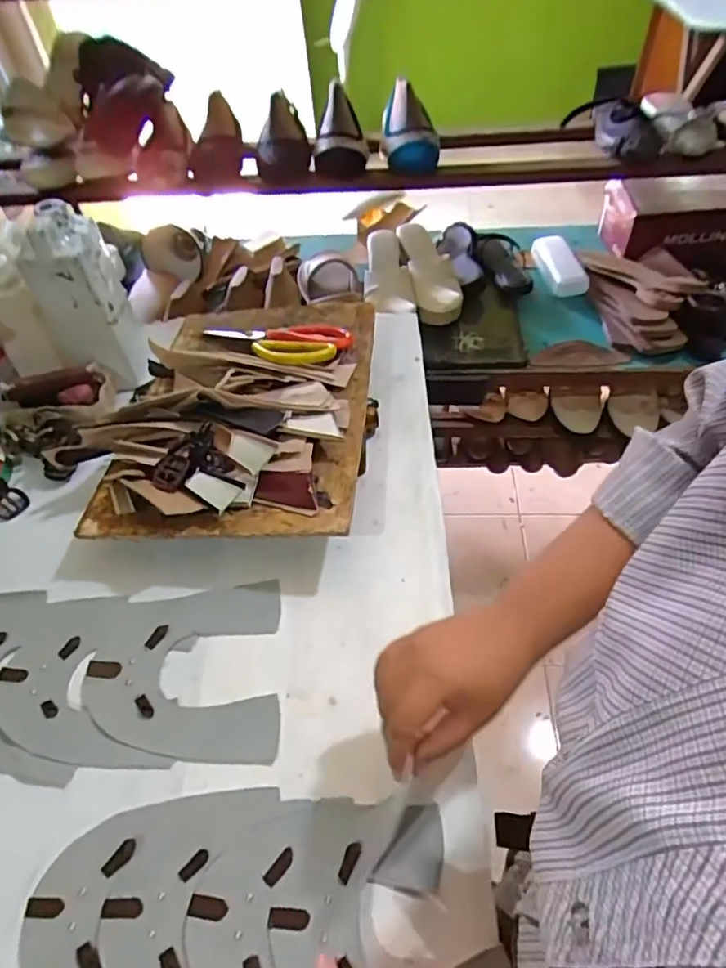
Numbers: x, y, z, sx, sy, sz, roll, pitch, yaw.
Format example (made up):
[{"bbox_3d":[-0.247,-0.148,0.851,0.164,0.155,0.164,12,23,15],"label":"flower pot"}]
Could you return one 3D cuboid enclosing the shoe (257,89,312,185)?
[{"bbox_3d":[-0.122,-0.518,0.842,0.076,0.074,0.228,-8,51,-2],"label":"shoe"}]

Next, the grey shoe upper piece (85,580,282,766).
[{"bbox_3d":[-0.151,0.158,0.481,0.157,0.007,0.151,-6,51,-1],"label":"grey shoe upper piece"}]

